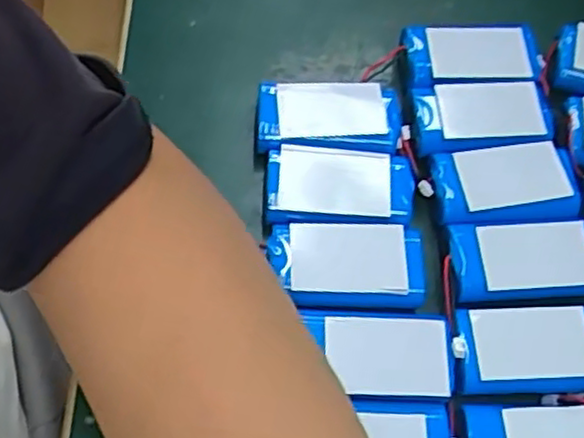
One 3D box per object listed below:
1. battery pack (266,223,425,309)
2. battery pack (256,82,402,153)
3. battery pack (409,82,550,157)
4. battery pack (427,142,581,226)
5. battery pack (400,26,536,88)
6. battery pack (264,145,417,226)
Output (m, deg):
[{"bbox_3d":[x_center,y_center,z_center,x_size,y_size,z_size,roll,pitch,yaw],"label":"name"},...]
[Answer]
[{"bbox_3d":[0.026,0.019,0.309,0.065,0.010,0.035,2,66,-6],"label":"battery pack"},{"bbox_3d":[0.018,-0.049,0.338,0.068,0.012,0.033,2,66,-7],"label":"battery pack"},{"bbox_3d":[0.092,-0.049,0.342,0.064,0.006,0.035,0,67,-7],"label":"battery pack"},{"bbox_3d":[0.100,-0.017,0.327,0.066,0.007,0.037,-4,67,-9],"label":"battery pack"},{"bbox_3d":[0.091,-0.082,0.356,0.067,0.012,0.033,0,67,-8],"label":"battery pack"},{"bbox_3d":[0.022,-0.014,0.326,0.068,0.008,0.038,5,66,-5],"label":"battery pack"}]

